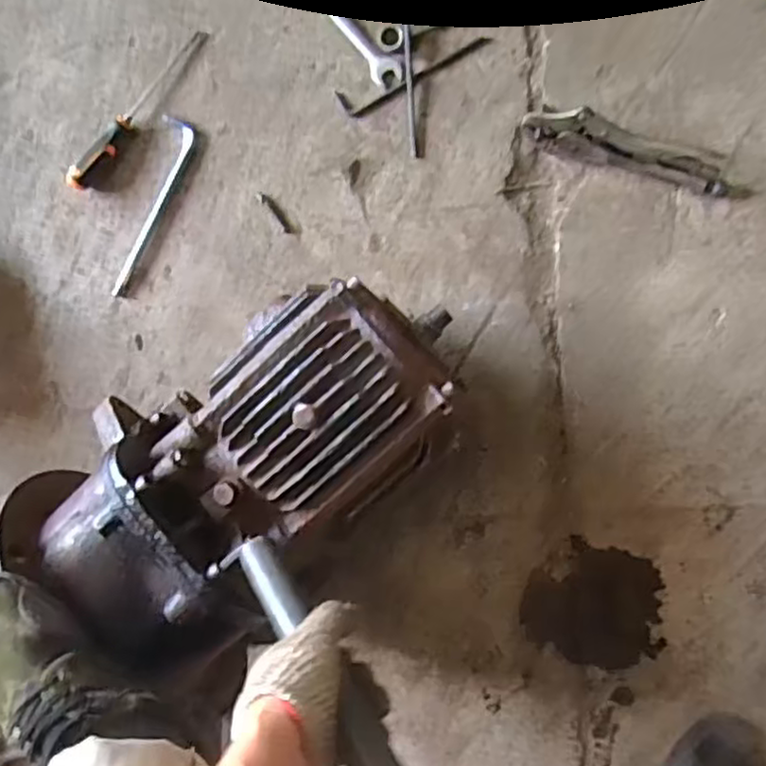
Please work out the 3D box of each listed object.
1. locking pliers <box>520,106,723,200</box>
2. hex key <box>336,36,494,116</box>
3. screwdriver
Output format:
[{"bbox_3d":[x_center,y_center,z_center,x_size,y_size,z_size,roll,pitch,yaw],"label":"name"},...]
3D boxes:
[{"bbox_3d":[0.259,-0.247,0.753,0.217,0.049,0.034,20,95,7],"label":"locking pliers"},{"bbox_3d":[0.035,-0.350,0.807,0.179,0.004,0.033,-20,89,9],"label":"hex key"},{"bbox_3d":[-0.301,-0.329,0.855,0.027,0.028,0.238,42,97,5],"label":"screwdriver"}]

